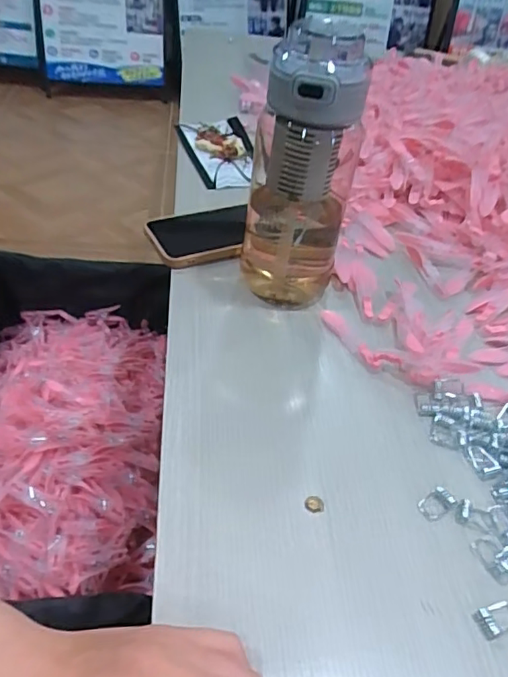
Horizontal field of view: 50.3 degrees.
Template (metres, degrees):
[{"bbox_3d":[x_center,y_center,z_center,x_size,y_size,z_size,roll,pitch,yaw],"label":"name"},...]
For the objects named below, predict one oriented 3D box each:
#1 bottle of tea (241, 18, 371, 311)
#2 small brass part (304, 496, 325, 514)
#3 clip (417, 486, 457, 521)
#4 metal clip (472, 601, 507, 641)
[{"bbox_3d":[0.039,-0.131,0.439,0.083,0.214,0.091,9,43,1],"label":"bottle of tea"},{"bbox_3d":[0.038,0.102,0.335,0.012,0.004,0.011,4,43,-4],"label":"small brass part"},{"bbox_3d":[0.115,0.103,0.339,0.024,0.006,0.016,-20,50,-27],"label":"clip"},{"bbox_3d":[0.132,0.150,0.291,0.024,0.006,0.015,-11,46,-20],"label":"metal clip"}]

